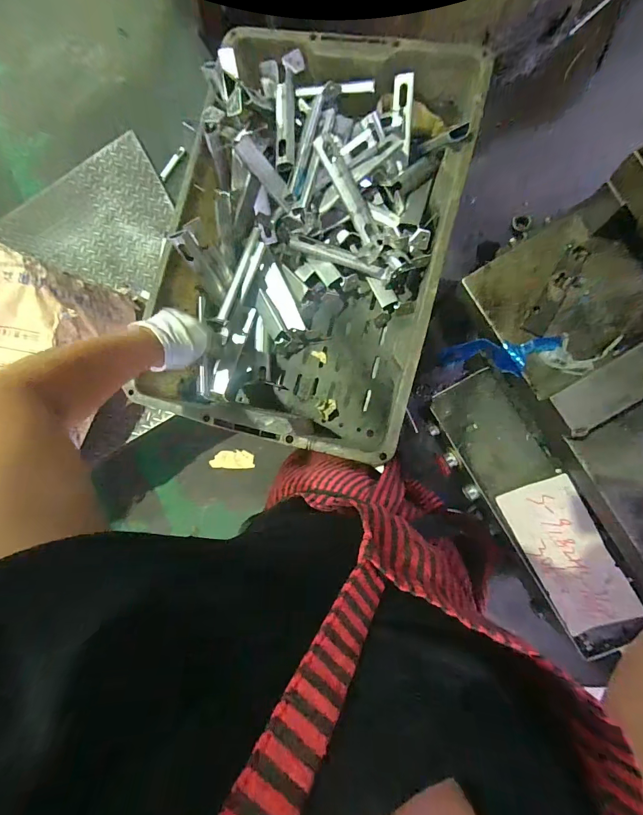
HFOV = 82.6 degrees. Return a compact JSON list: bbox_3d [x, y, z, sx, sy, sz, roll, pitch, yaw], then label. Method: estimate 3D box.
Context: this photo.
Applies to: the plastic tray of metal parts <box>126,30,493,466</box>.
[{"bbox_3d":[-0.015,-0.246,0.572,0.387,0.153,0.586,14,88,10],"label":"plastic tray of metal parts"}]

